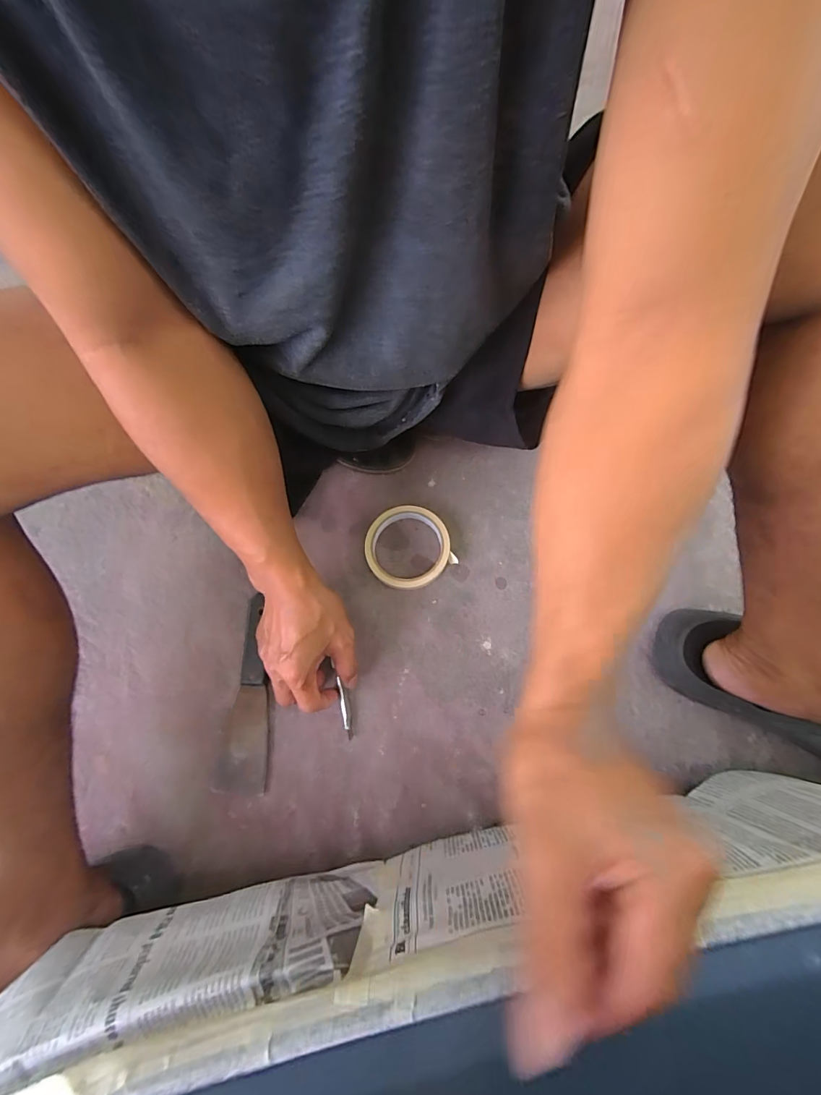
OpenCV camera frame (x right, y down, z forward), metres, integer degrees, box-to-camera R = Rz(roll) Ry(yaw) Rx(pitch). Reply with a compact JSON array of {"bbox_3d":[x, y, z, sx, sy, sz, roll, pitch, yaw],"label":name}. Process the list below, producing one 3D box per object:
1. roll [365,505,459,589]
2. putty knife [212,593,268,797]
[{"bbox_3d":[-0.004,0.000,0.464,0.092,0.020,0.093,0,75,0],"label":"roll"},{"bbox_3d":[-0.169,0.152,0.430,0.047,0.018,0.189,0,77,0],"label":"putty knife"}]

